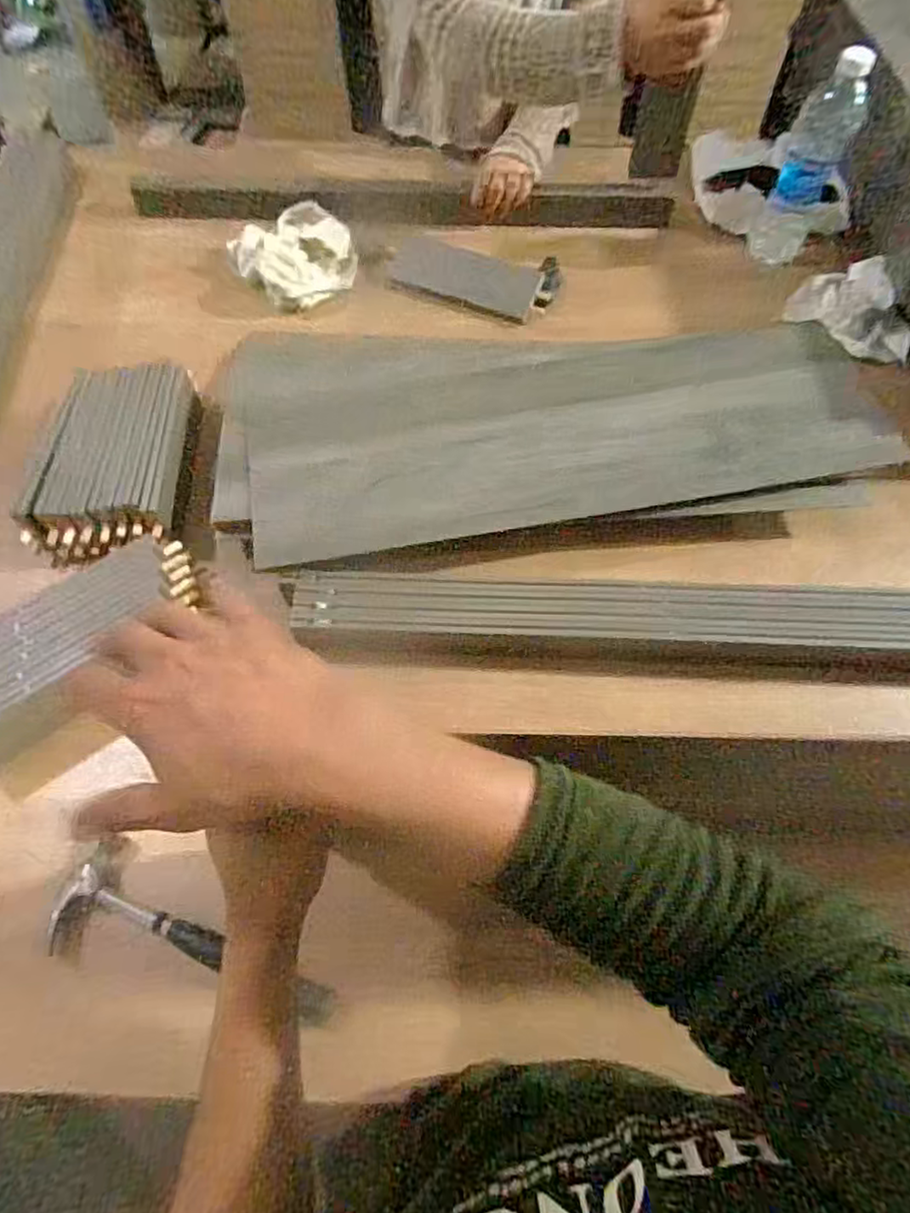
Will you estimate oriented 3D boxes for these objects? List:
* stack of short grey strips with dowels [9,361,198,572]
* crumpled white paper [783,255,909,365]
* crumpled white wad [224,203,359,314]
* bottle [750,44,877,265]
[{"bbox_3d":[-0.354,-0.155,0.671,0.139,0.078,0.215,-1,62,0],"label":"stack of short grey strips with dowels"},{"bbox_3d":[0.494,-0.366,0.772,0.152,0.059,0.091,35,68,18],"label":"crumpled white paper"},{"bbox_3d":[-0.214,-0.476,0.855,0.151,0.044,0.171,-34,66,-16],"label":"crumpled white wad"},{"bbox_3d":[0.440,-0.550,0.780,0.074,0.209,0.067,21,64,12],"label":"bottle"}]

